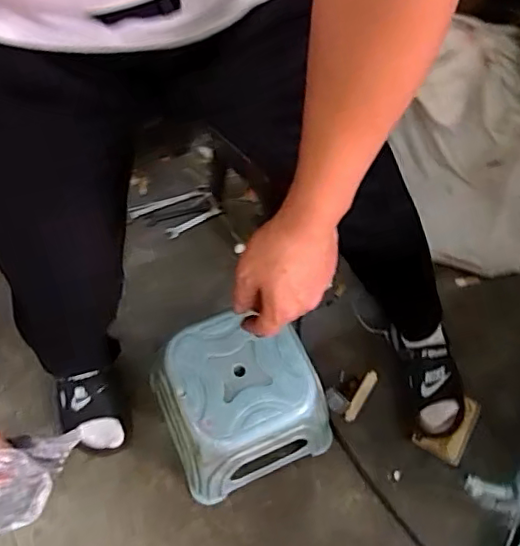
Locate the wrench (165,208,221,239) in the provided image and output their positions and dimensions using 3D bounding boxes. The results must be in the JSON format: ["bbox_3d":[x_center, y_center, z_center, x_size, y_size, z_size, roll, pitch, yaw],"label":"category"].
[{"bbox_3d":[-0.153,-0.116,1.327,0.135,0.010,0.030,-29,64,-16],"label":"wrench"}]

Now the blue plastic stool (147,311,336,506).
[{"bbox_3d":[-0.031,0.223,1.009,0.243,0.224,0.236,-17,62,-11],"label":"blue plastic stool"}]

